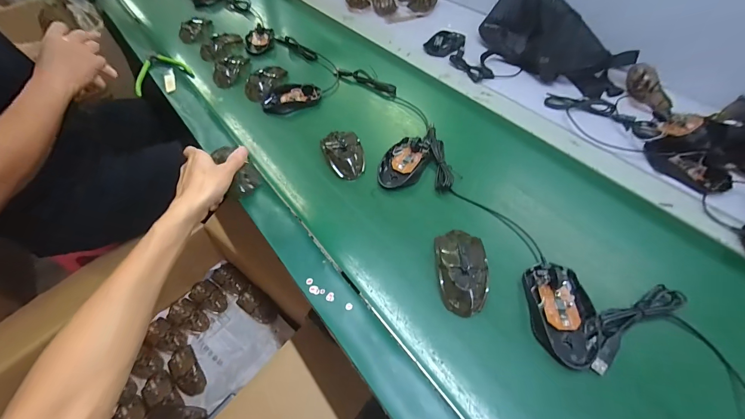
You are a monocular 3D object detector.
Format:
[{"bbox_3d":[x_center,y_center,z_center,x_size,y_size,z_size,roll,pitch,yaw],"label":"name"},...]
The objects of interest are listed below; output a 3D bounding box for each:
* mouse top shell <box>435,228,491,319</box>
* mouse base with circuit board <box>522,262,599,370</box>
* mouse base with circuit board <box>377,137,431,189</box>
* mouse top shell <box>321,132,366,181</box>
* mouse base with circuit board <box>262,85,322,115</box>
[{"bbox_3d":[0.109,0.072,0.406,0.060,0.040,0.112,3,54,5],"label":"mouse top shell"},{"bbox_3d":[0.212,0.110,0.365,0.064,0.019,0.115,2,54,4],"label":"mouse base with circuit board"},{"bbox_3d":[0.050,-0.076,0.522,0.062,0.024,0.101,22,58,18],"label":"mouse base with circuit board"},{"bbox_3d":[-0.047,-0.093,0.536,0.061,0.036,0.096,-13,55,-7],"label":"mouse top shell"},{"bbox_3d":[-0.159,-0.221,0.639,0.110,0.026,0.062,-24,56,-14],"label":"mouse base with circuit board"}]

